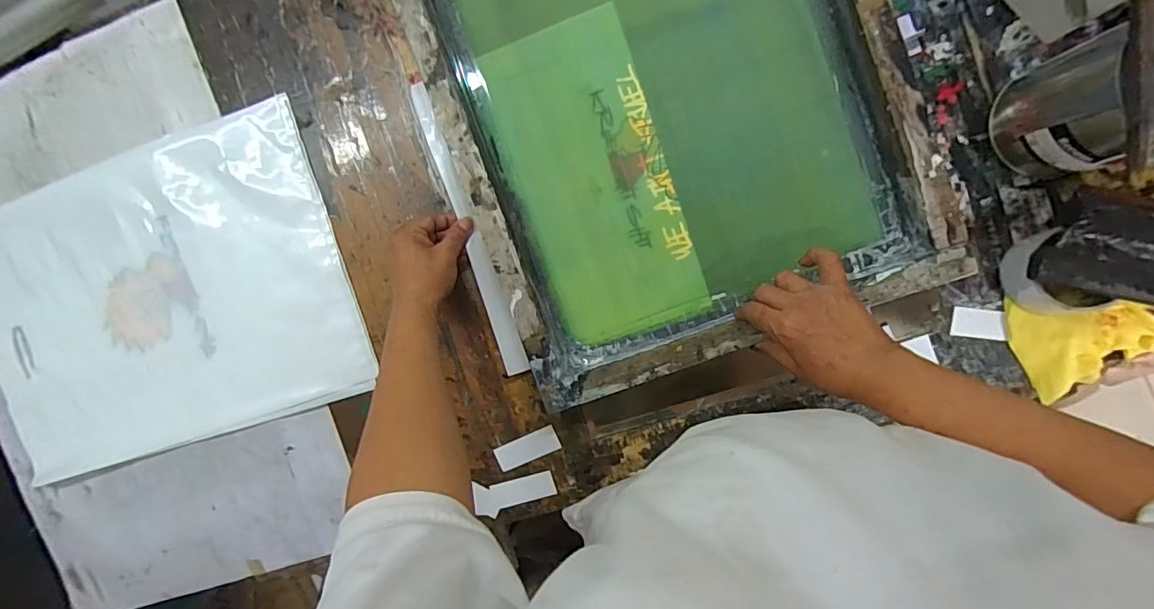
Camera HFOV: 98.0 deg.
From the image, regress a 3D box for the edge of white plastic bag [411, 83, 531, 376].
[{"bbox_3d":[-0.127,-0.087,0.584,0.025,0.012,0.353,-19,91,7],"label":"edge of white plastic bag"}]

